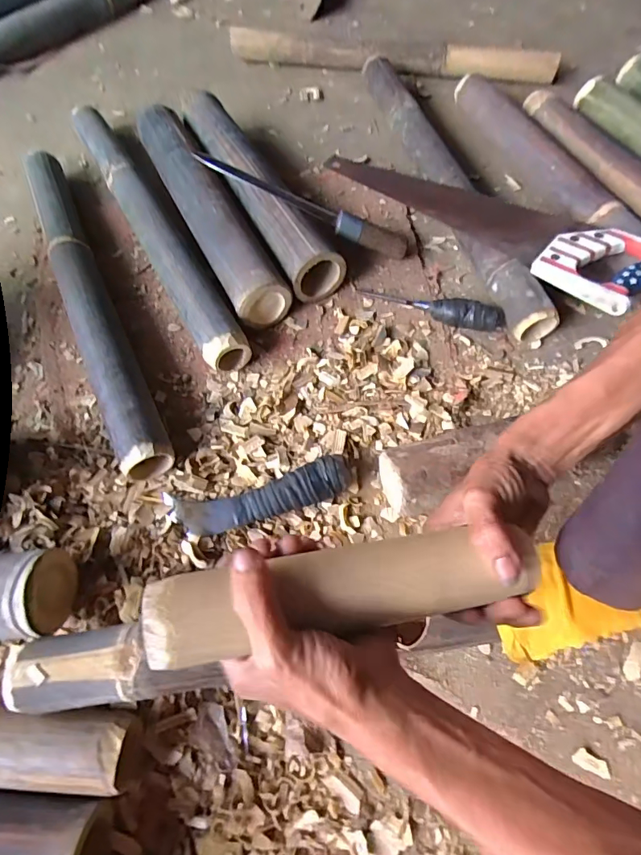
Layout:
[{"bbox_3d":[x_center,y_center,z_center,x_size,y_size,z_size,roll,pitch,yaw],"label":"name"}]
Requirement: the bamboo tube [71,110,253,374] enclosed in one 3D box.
[{"bbox_3d":[-0.273,-0.340,0.715,0.069,0.075,0.658,-27,67,-12],"label":"bamboo tube"}]

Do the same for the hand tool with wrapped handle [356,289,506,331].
[{"bbox_3d":[0.153,-0.169,0.631,0.201,0.042,0.027,16,65,8],"label":"hand tool with wrapped handle"}]

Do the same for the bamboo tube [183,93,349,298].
[{"bbox_3d":[-0.106,-0.388,0.724,0.088,0.096,0.471,-24,66,-11],"label":"bamboo tube"}]

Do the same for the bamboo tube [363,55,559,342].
[{"bbox_3d":[0.195,-0.404,0.734,0.058,0.070,0.649,-14,65,-6],"label":"bamboo tube"}]

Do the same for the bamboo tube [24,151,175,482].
[{"bbox_3d":[-0.342,-0.207,0.655,0.058,0.070,0.658,-25,66,-11],"label":"bamboo tube"}]

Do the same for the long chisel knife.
[{"bbox_3d":[-0.025,-0.323,0.657,0.327,0.029,0.045,23,65,-4],"label":"long chisel knife"}]

